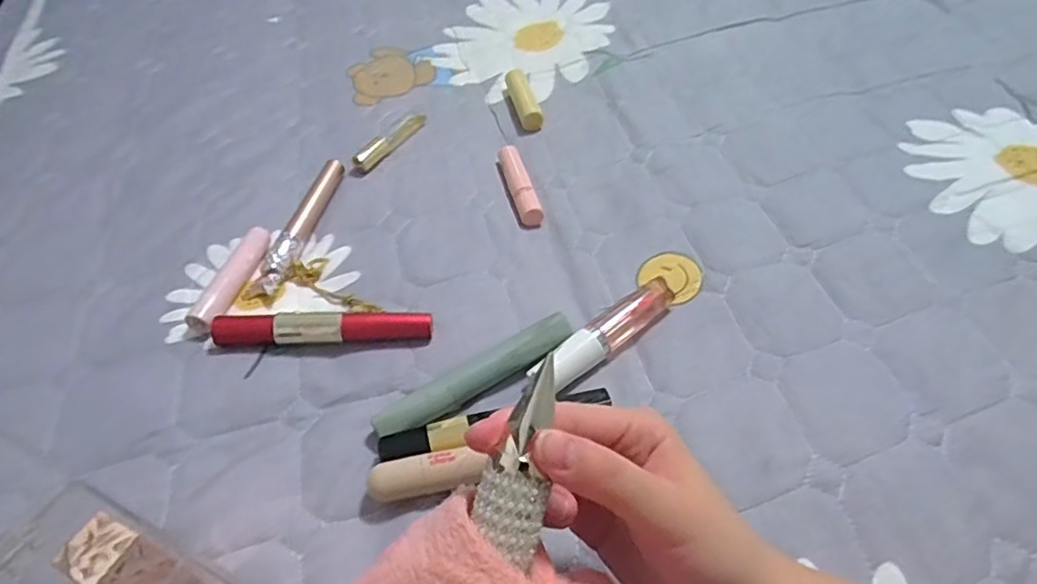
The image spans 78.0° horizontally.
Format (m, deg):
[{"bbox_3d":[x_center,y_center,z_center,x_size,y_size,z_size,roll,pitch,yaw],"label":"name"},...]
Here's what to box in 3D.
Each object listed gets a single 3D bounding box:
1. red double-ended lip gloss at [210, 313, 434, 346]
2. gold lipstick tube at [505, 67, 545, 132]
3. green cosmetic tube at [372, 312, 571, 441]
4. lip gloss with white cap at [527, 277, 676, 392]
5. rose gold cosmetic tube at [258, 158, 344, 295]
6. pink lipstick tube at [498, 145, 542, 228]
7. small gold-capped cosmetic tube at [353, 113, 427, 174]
[{"bbox_3d":[-0.117,0.023,0.388,0.127,0.020,0.016,-4,50,-2],"label":"red double-ended lip gloss"},{"bbox_3d":[0.005,-0.165,0.547,0.020,0.017,0.071,-11,51,-7],"label":"gold lipstick tube"},{"bbox_3d":[-0.024,0.048,0.368,0.124,0.018,0.018,-28,55,-20],"label":"green cosmetic tube"},{"bbox_3d":[0.055,0.025,0.385,0.102,0.018,0.024,-32,56,-23],"label":"lip gloss with white cap"},{"bbox_3d":[-0.154,-0.048,0.455,0.018,0.014,0.127,5,50,7],"label":"rose gold cosmetic tube"},{"bbox_3d":[0.000,-0.084,0.483,0.017,0.014,0.089,-13,51,-8],"label":"pink lipstick tube"},{"bbox_3d":[-0.103,-0.123,0.516,0.015,0.013,0.080,23,55,20],"label":"small gold-capped cosmetic tube"}]

